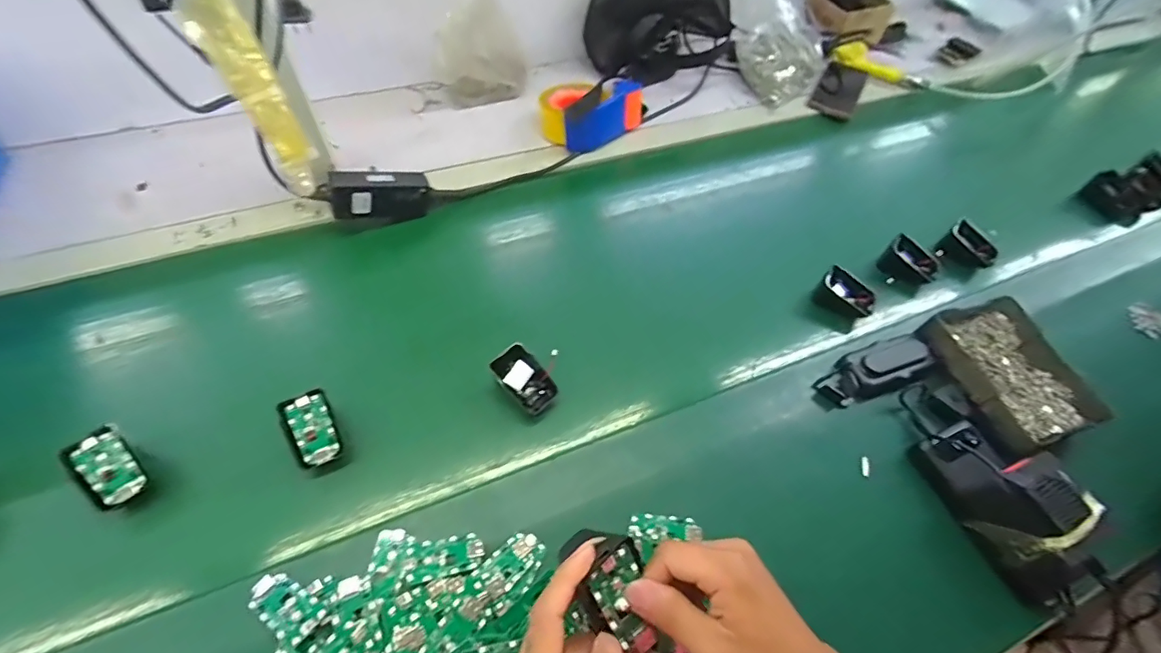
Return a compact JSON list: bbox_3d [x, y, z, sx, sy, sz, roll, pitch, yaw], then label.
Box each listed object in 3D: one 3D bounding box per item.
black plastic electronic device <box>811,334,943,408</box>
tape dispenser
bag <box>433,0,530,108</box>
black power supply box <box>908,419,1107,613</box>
[{"bbox_3d":[0.326,0.049,0.538,0.137,0.031,0.051,-16,58,-15],"label":"black plastic electronic device"},{"bbox_3d":[0.008,-0.335,0.748,0.138,0.074,0.107,-27,61,-22],"label":"tape dispenser"},{"bbox_3d":[-0.154,-0.438,0.757,0.151,0.158,0.052,-10,56,-12],"label":"bag"},{"bbox_3d":[0.397,0.159,0.441,0.082,0.081,0.160,-10,56,-12],"label":"black power supply box"}]

